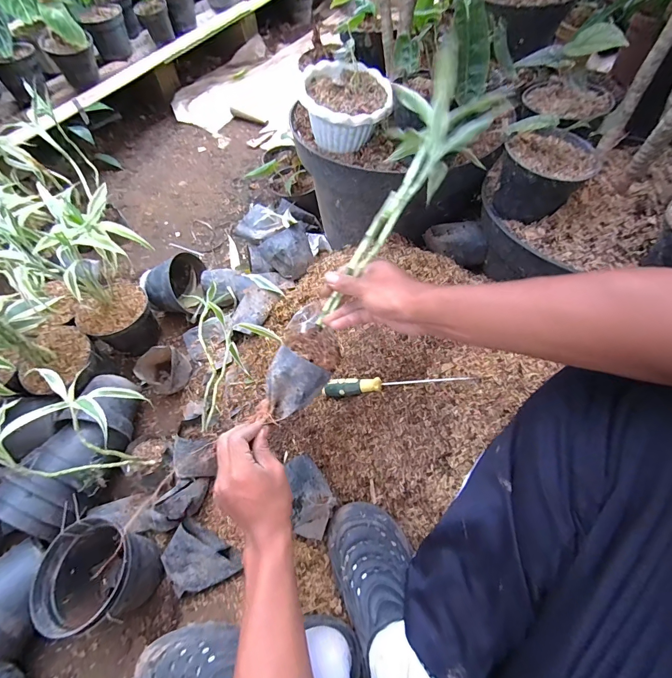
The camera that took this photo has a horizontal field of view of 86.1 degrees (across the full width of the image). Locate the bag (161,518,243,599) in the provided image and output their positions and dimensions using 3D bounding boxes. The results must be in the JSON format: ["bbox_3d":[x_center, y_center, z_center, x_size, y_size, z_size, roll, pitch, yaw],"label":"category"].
[{"bbox_3d":[-0.196,0.327,0.520,0.096,0.076,0.085,27,62,17],"label":"bag"}]

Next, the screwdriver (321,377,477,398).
[{"bbox_3d":[0.086,0.068,0.552,0.229,0.027,0.026,-7,56,17],"label":"screwdriver"}]

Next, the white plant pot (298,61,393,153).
[{"bbox_3d":[0.016,-0.356,0.562,0.126,0.075,0.139,1,58,2],"label":"white plant pot"}]

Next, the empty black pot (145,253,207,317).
[{"bbox_3d":[-0.336,-0.114,0.768,0.090,0.133,0.129,8,58,6],"label":"empty black pot"}]

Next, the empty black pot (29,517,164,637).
[{"bbox_3d":[-0.328,0.326,0.501,0.136,0.107,0.126,-1,58,1],"label":"empty black pot"}]

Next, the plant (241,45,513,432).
[{"bbox_3d":[0.038,-0.106,0.456,0.100,0.115,0.471,30,91,18],"label":"plant"}]

